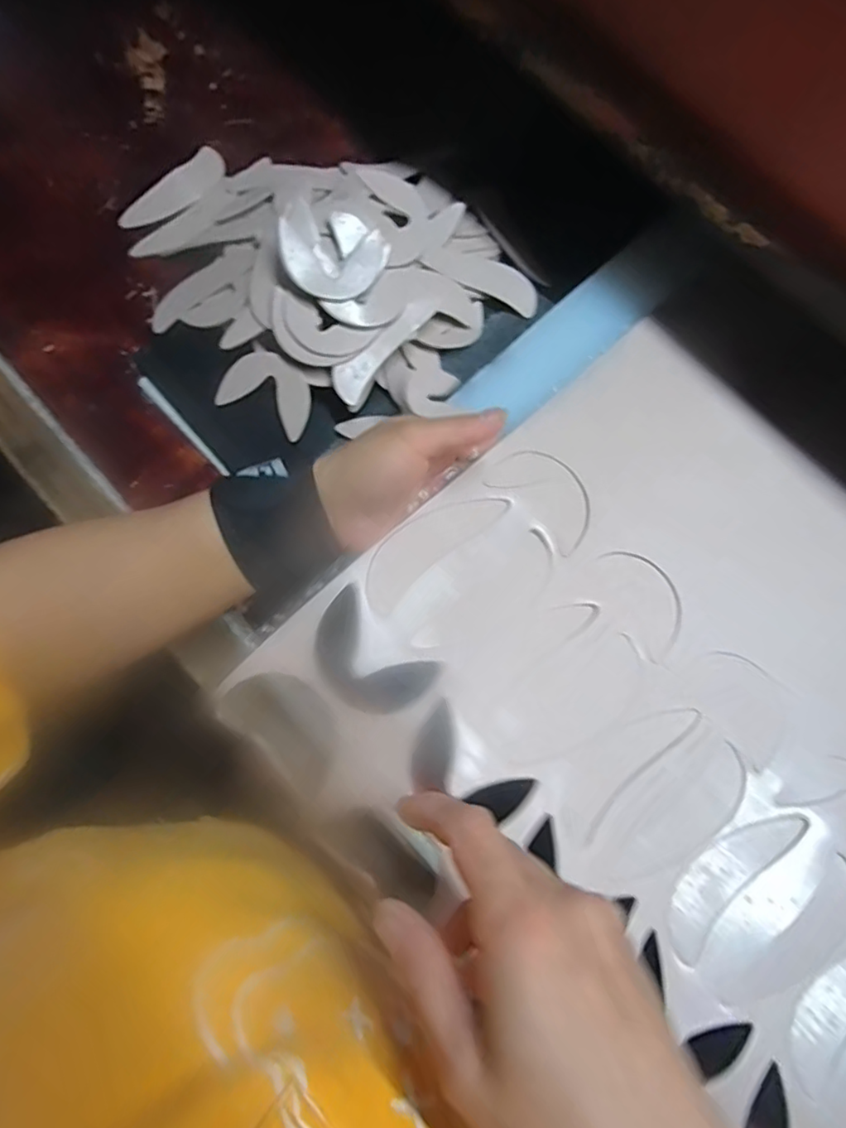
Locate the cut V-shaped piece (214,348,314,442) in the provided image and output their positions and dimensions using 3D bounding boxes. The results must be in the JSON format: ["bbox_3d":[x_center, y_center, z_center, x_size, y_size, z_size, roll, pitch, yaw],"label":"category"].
[{"bbox_3d":[-0.108,-0.121,0.402,0.067,0.004,0.047,26,98,6],"label":"cut V-shaped piece"}]

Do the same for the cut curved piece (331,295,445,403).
[{"bbox_3d":[-0.025,-0.152,0.392,0.024,0.004,0.099,41,84,-16],"label":"cut curved piece"}]

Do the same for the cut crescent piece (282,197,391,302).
[{"bbox_3d":[-0.061,-0.202,0.378,0.069,0.007,0.060,16,73,-16],"label":"cut crescent piece"}]

